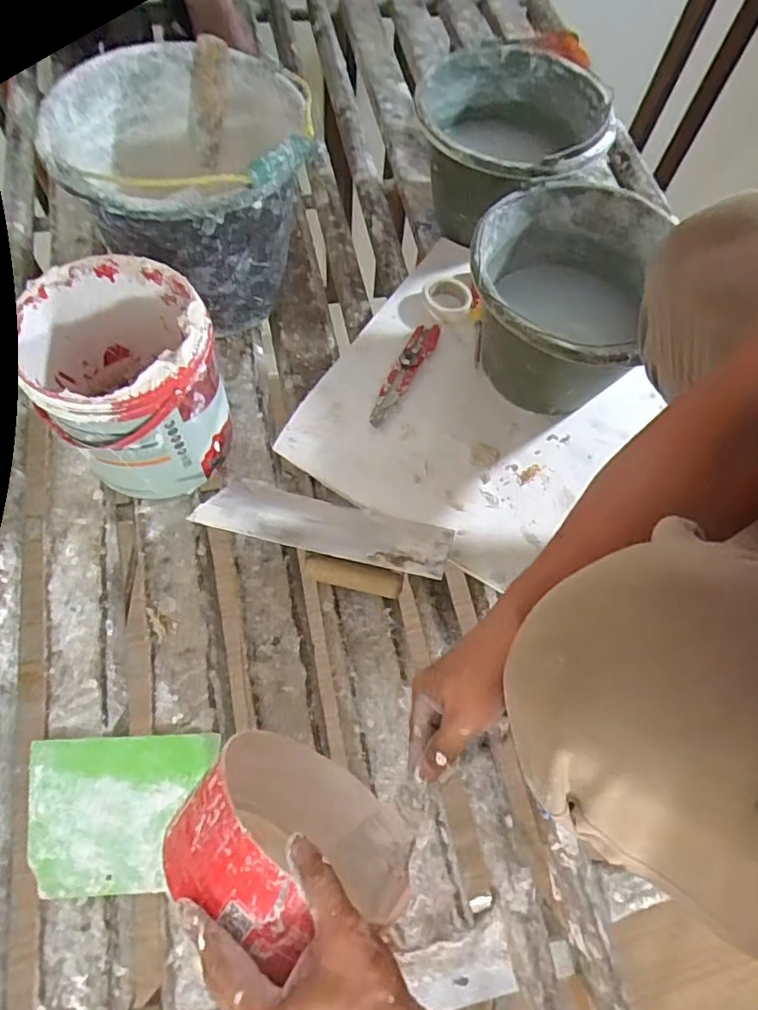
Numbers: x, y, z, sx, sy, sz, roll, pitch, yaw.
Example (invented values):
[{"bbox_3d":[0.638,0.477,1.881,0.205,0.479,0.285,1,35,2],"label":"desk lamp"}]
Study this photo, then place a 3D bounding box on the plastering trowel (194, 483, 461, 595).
[{"bbox_3d":[-0.059,0.047,0.635,0.265,0.067,0.115,12,26,8],"label":"plastering trowel"}]

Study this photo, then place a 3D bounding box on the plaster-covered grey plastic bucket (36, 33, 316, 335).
[{"bbox_3d":[-0.207,-0.355,0.684,0.243,0.234,0.245,2,65,-4],"label":"plaster-covered grey plastic bucket"}]

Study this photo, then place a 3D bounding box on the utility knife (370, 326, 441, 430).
[{"bbox_3d":[0.032,-0.168,0.726,0.029,0.021,0.170,27,66,8],"label":"utility knife"}]

